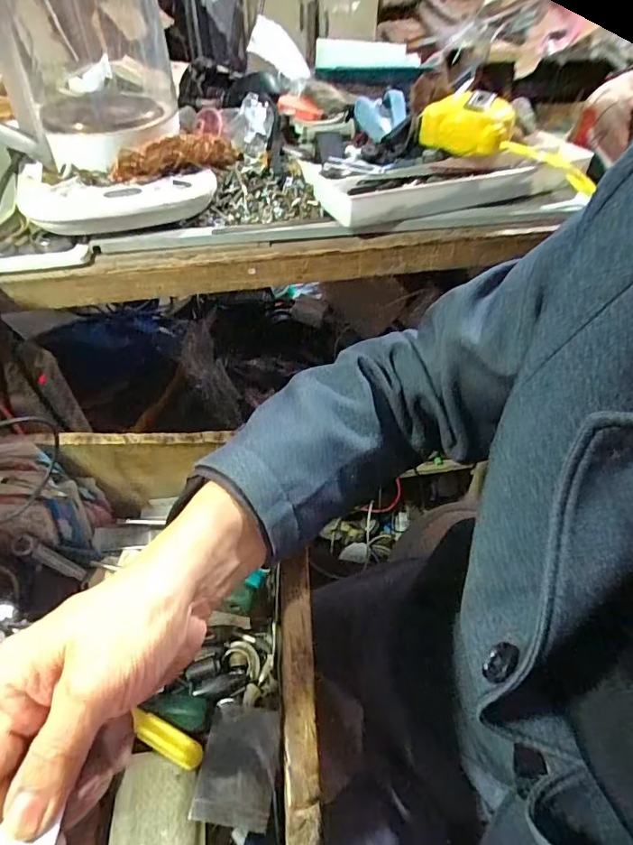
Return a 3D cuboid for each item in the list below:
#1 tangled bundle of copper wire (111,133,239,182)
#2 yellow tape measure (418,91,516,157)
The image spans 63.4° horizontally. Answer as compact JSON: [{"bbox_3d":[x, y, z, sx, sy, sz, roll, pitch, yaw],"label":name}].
[{"bbox_3d":[-0.130,-0.247,0.474,0.118,0.025,0.028,-24,52,-21],"label":"tangled bundle of copper wire"},{"bbox_3d":[0.148,-0.289,0.497,0.080,0.036,0.057,21,51,17],"label":"yellow tape measure"}]

